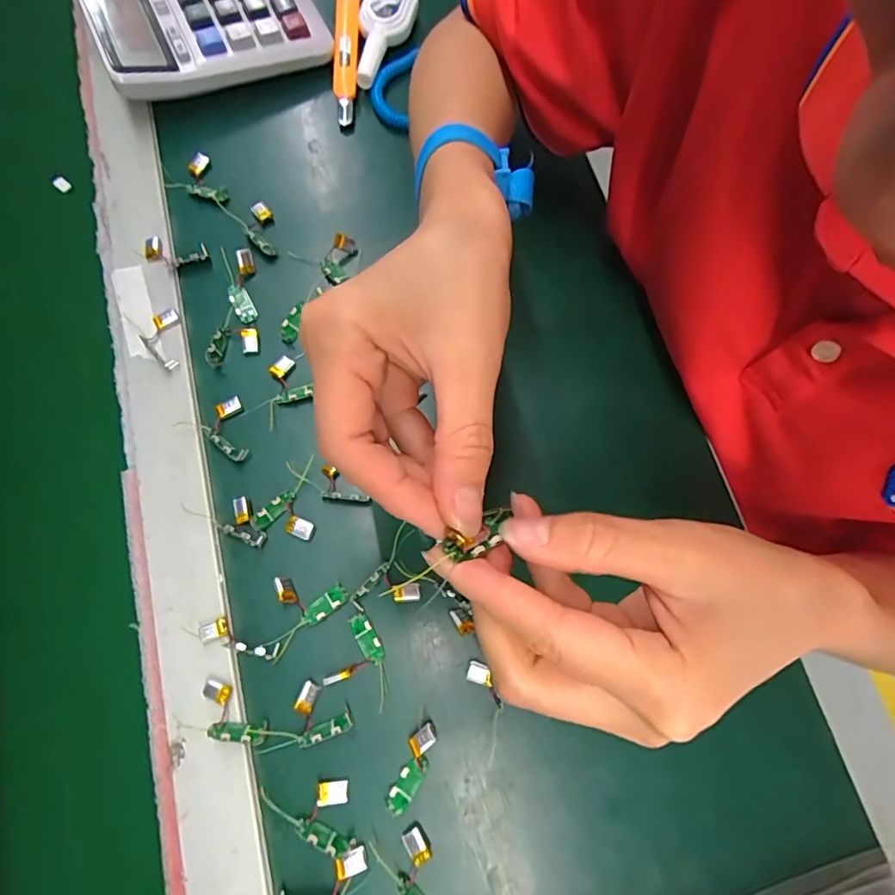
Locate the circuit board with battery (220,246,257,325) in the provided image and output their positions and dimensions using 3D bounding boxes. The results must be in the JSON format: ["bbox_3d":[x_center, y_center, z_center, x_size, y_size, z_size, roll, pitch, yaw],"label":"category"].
[{"bbox_3d":[-0.135,-0.106,0.349,0.019,0.012,0.051,-8,83,-4],"label":"circuit board with battery"}]

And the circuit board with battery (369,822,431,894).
[{"bbox_3d":[-0.014,0.209,0.263,0.023,0.005,0.047,-37,78,-12],"label":"circuit board with battery"}]

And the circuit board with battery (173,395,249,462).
[{"bbox_3d":[-0.135,-0.008,0.320,0.037,0.004,0.041,-33,77,-11],"label":"circuit board with battery"}]

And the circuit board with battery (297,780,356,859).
[{"bbox_3d":[-0.061,0.186,0.269,0.025,0.008,0.033,-10,74,-5],"label":"circuit board with battery"}]

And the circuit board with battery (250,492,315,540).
[{"bbox_3d":[-0.093,0.044,0.308,0.027,0.006,0.030,-40,86,-16],"label":"circuit board with battery"}]

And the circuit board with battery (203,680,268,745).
[{"bbox_3d":[-0.114,0.141,0.280,0.043,0.008,0.022,36,76,9],"label":"circuit board with battery"}]

